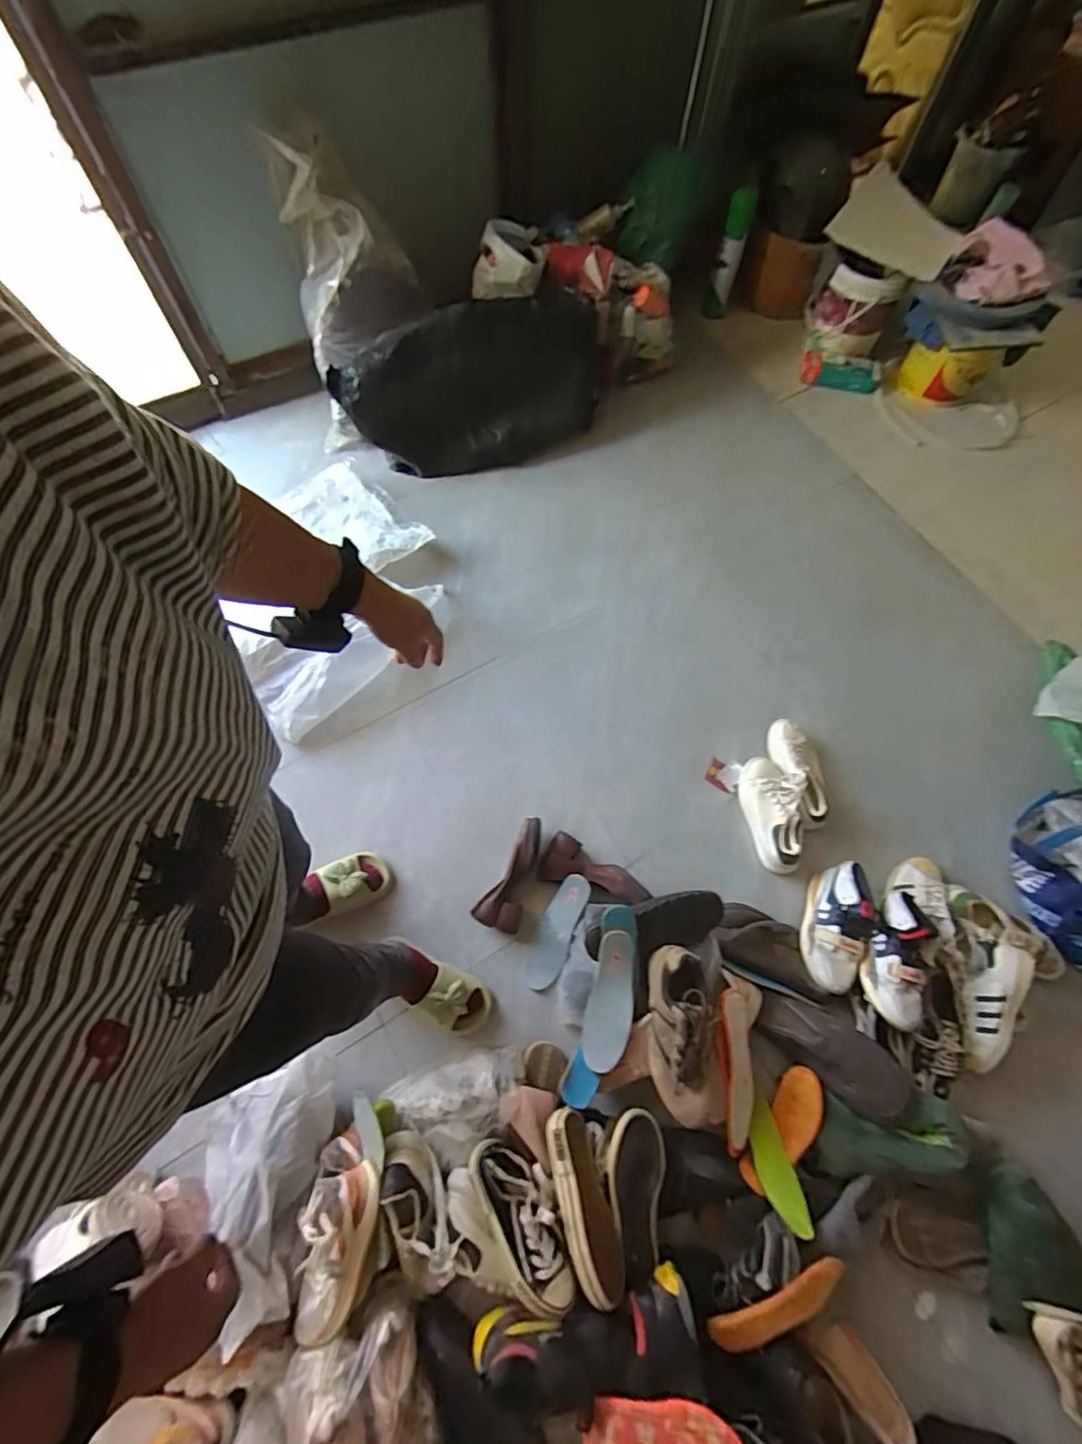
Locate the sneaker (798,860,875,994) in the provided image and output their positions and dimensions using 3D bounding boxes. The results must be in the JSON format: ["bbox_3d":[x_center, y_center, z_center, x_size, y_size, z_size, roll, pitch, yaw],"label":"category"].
[{"bbox_3d":[0.597,0.404,1.144,0.101,0.092,0.256,18,67,6],"label":"sneaker"}]

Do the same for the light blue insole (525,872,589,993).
[{"bbox_3d":[0.034,0.431,1.169,0.070,0.013,0.234,23,82,8],"label":"light blue insole"}]

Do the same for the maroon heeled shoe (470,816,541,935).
[{"bbox_3d":[-0.063,0.316,1.195,0.092,0.081,0.228,17,66,5],"label":"maroon heeled shoe"}]

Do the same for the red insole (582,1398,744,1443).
[{"bbox_3d":[0.172,0.980,0.774,0.204,0.018,0.073,-17,32,23],"label":"red insole"}]

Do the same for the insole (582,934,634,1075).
[{"bbox_3d":[0.131,0.507,1.038,0.080,0.026,0.226,15,69,3],"label":"insole"}]

